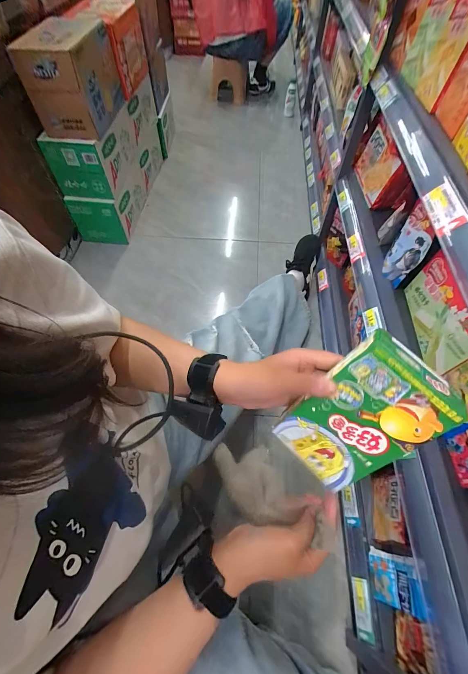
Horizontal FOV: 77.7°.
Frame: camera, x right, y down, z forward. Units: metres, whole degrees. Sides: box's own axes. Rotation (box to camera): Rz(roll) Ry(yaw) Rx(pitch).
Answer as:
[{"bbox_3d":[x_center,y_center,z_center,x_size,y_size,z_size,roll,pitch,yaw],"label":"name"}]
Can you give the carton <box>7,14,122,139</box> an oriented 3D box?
[{"bbox_3d":[-0.555,-0.902,1.007,0.212,0.237,0.370,0,58,-1],"label":"carton"}]

